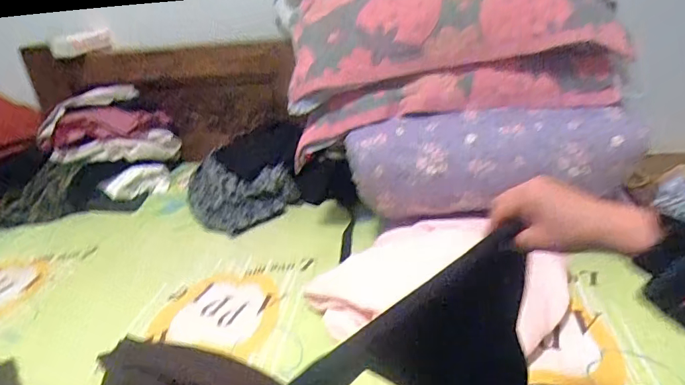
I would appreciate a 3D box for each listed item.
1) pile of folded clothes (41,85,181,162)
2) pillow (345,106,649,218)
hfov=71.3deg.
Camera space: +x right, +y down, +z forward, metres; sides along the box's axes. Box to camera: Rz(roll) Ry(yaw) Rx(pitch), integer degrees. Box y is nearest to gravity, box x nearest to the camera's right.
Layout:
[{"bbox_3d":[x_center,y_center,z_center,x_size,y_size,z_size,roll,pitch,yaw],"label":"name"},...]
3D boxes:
[{"bbox_3d":[-0.690,-0.193,1.421,0.359,0.203,0.175,-20,30,-28],"label":"pile of folded clothes"},{"bbox_3d":[0.297,-0.063,0.975,0.558,0.195,0.140,-4,25,3],"label":"pillow"}]

